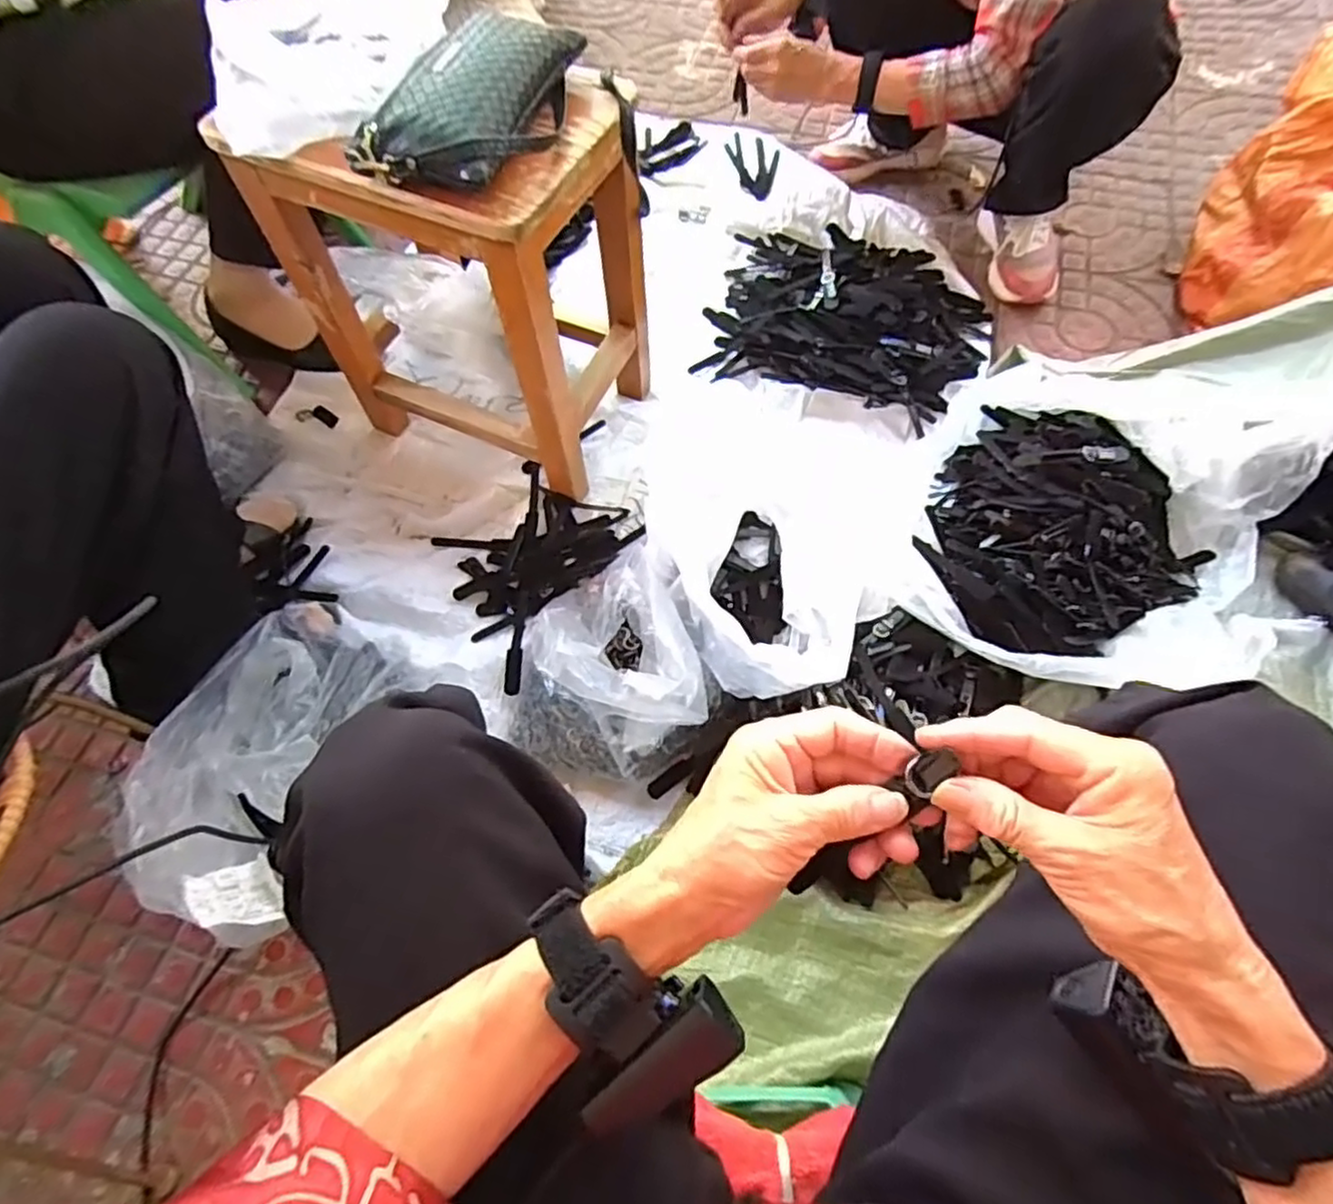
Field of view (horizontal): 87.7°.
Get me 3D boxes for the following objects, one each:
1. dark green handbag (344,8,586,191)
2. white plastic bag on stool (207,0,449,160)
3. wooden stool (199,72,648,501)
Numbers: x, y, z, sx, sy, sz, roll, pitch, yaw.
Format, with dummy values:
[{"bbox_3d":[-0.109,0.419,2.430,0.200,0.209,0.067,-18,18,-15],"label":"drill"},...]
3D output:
[{"bbox_3d":[-0.151,-0.409,0.570,0.111,0.052,0.218,24,69,12],"label":"dark green handbag"},{"bbox_3d":[-0.302,-0.478,0.609,0.194,0.042,0.221,14,67,8],"label":"white plastic bag on stool"},{"bbox_3d":[-0.209,-0.348,0.778,0.320,0.382,0.215,23,69,11],"label":"wooden stool"}]

